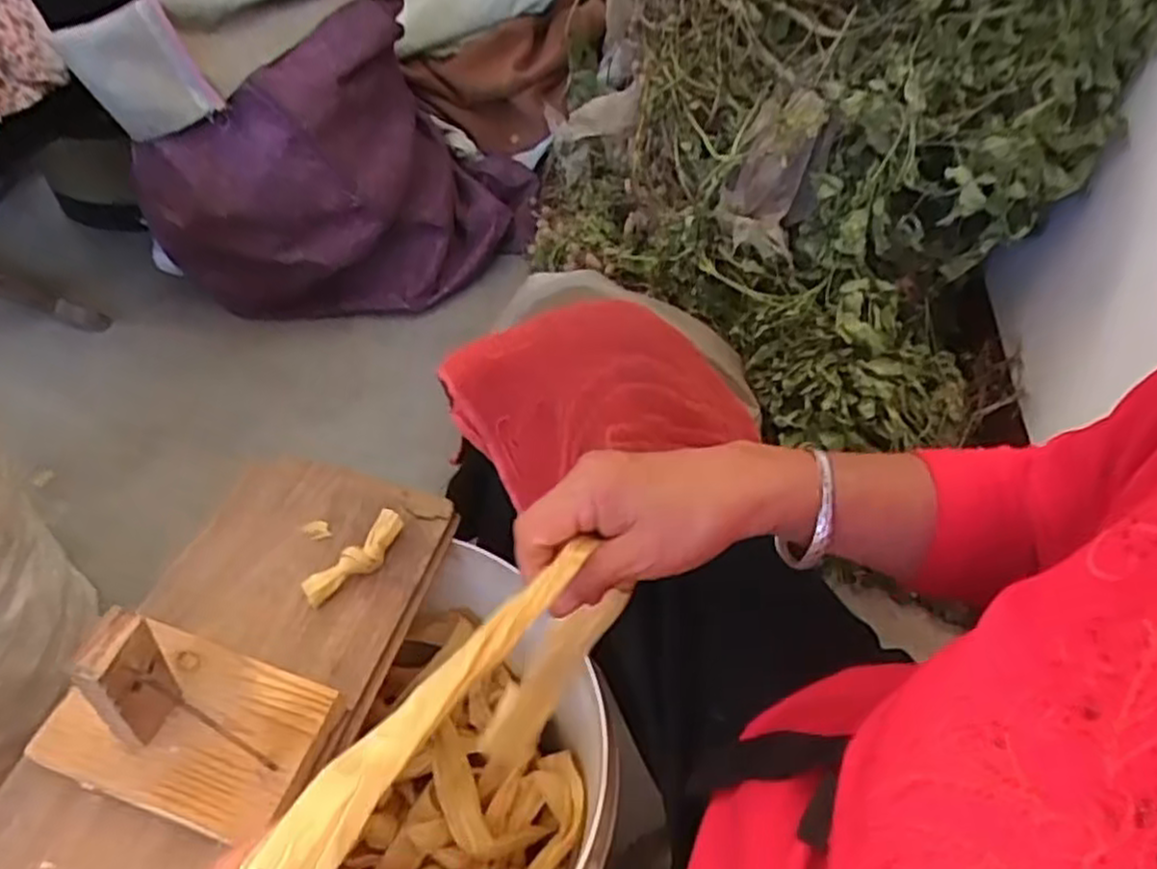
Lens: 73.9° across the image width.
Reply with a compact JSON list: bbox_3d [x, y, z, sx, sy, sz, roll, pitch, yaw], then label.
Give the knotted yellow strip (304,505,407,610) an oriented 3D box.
[{"bbox_3d":[-0.145,0.082,0.508,0.025,0.016,0.077,32,53,21],"label":"knotted yellow strip"}]

